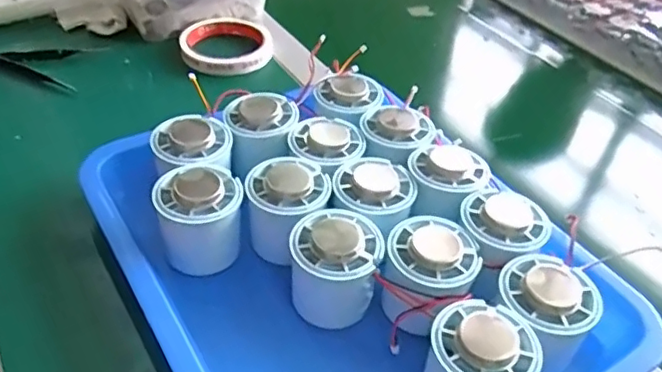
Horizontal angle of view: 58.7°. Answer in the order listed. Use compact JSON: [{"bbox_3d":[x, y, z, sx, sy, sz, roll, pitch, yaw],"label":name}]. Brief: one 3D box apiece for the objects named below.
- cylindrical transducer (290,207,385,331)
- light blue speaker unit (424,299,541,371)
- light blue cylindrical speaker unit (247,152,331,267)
[{"bbox_3d":[0.002,0.051,0.364,0.051,0.068,0.048,3,40,-2],"label":"cylindrical transducer"},{"bbox_3d":[0.078,0.098,0.316,0.054,0.059,0.051,22,43,19],"label":"light blue speaker unit"},{"bbox_3d":[-0.029,0.017,0.392,0.052,0.053,0.061,2,40,-4],"label":"light blue cylindrical speaker unit"}]

